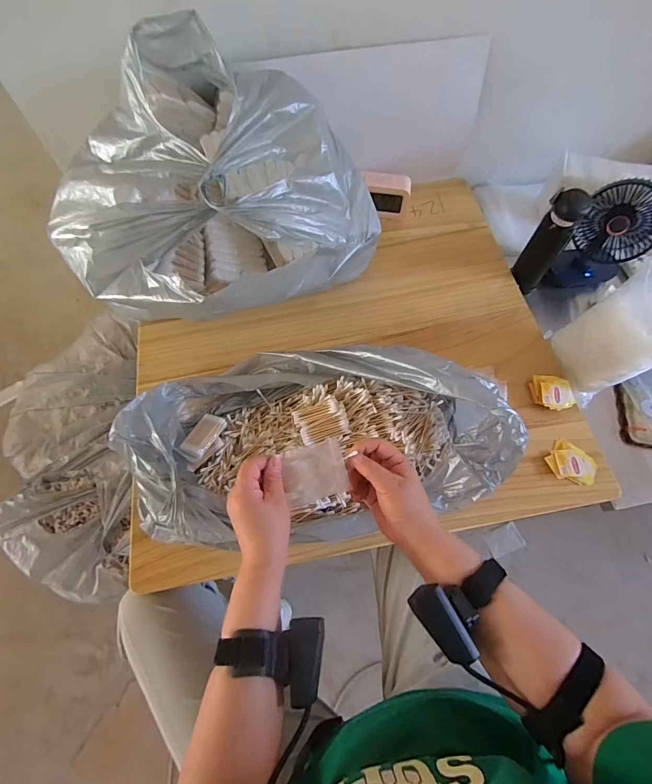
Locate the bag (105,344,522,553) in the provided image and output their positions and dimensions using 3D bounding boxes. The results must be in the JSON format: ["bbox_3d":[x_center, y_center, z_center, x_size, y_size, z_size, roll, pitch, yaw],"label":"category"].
[{"bbox_3d":[-0.025,0.058,0.554,0.540,0.162,0.292,-1,65,1],"label":"bag"}]

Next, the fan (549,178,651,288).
[{"bbox_3d":[0.597,-0.330,0.777,0.150,0.201,0.109,23,68,12],"label":"fan"}]

